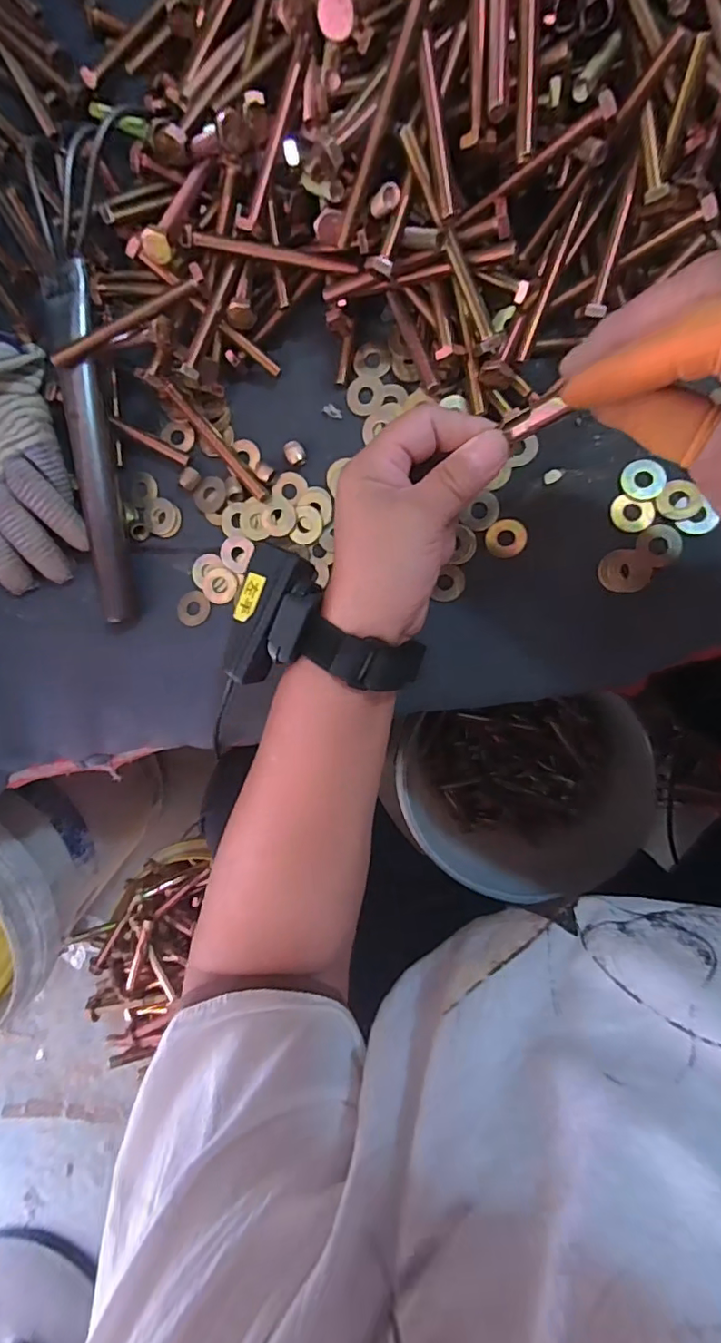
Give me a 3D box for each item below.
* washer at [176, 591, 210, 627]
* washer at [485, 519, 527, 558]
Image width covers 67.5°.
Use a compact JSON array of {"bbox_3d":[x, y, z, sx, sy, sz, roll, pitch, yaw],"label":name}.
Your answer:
[{"bbox_3d":[-0.116,-0.044,0.375,0.024,0.004,0.024,0,92,9],"label":"washer"},{"bbox_3d":[0.090,-0.082,0.332,0.024,0.004,0.023,1,95,7],"label":"washer"}]

